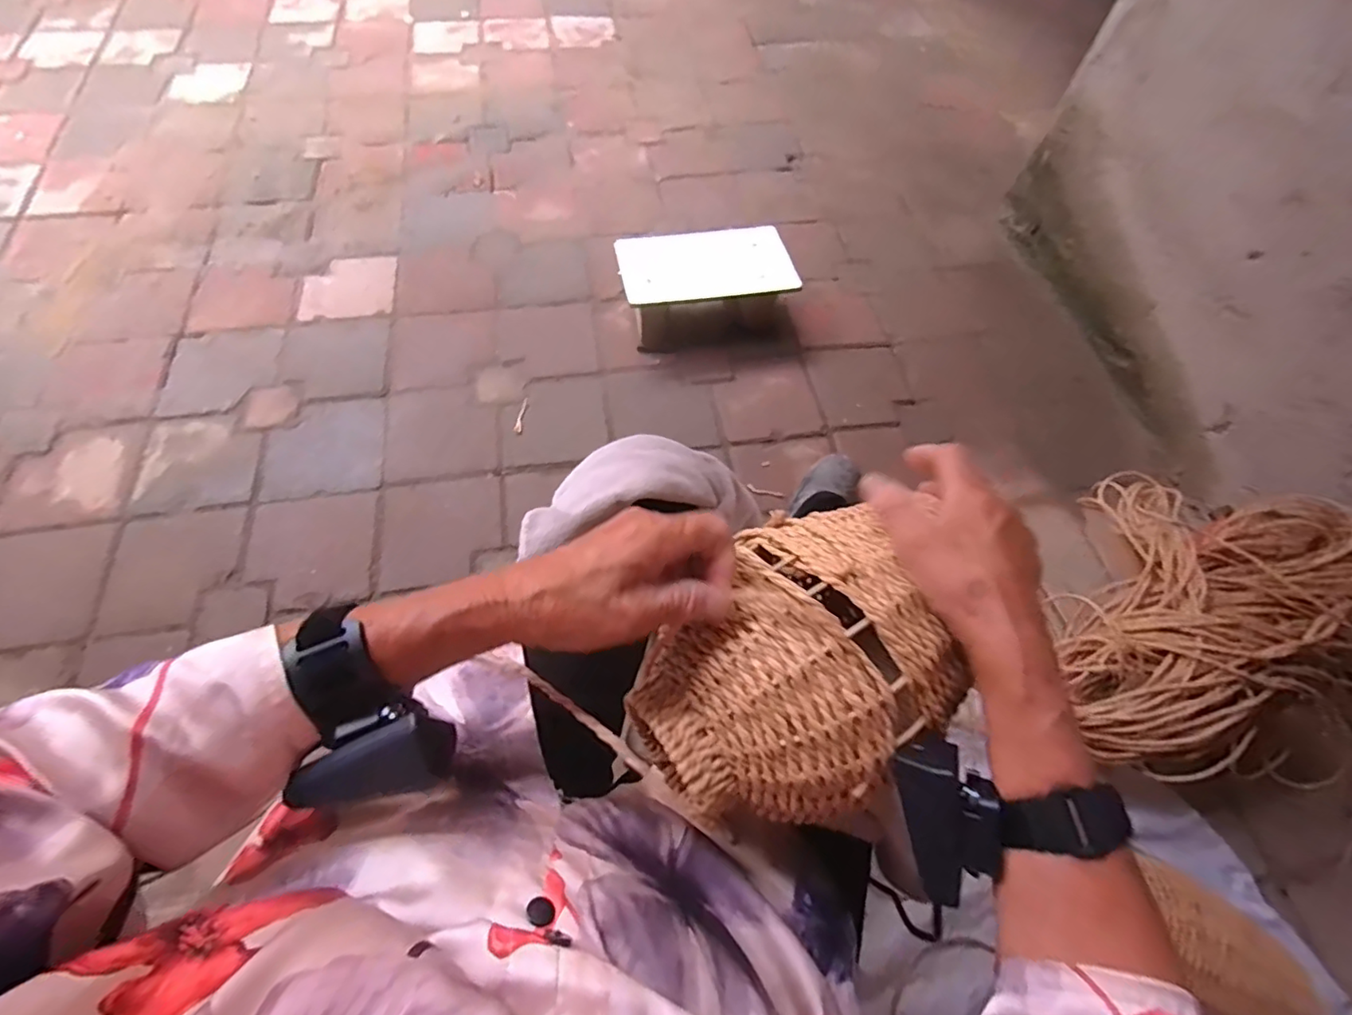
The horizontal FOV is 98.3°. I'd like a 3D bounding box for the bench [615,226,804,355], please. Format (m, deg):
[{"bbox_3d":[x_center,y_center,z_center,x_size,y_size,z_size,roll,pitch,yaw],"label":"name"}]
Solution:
[{"bbox_3d":[0.062,-0.455,1.190,0.341,0.112,0.203,-14,65,-8],"label":"bench"}]

